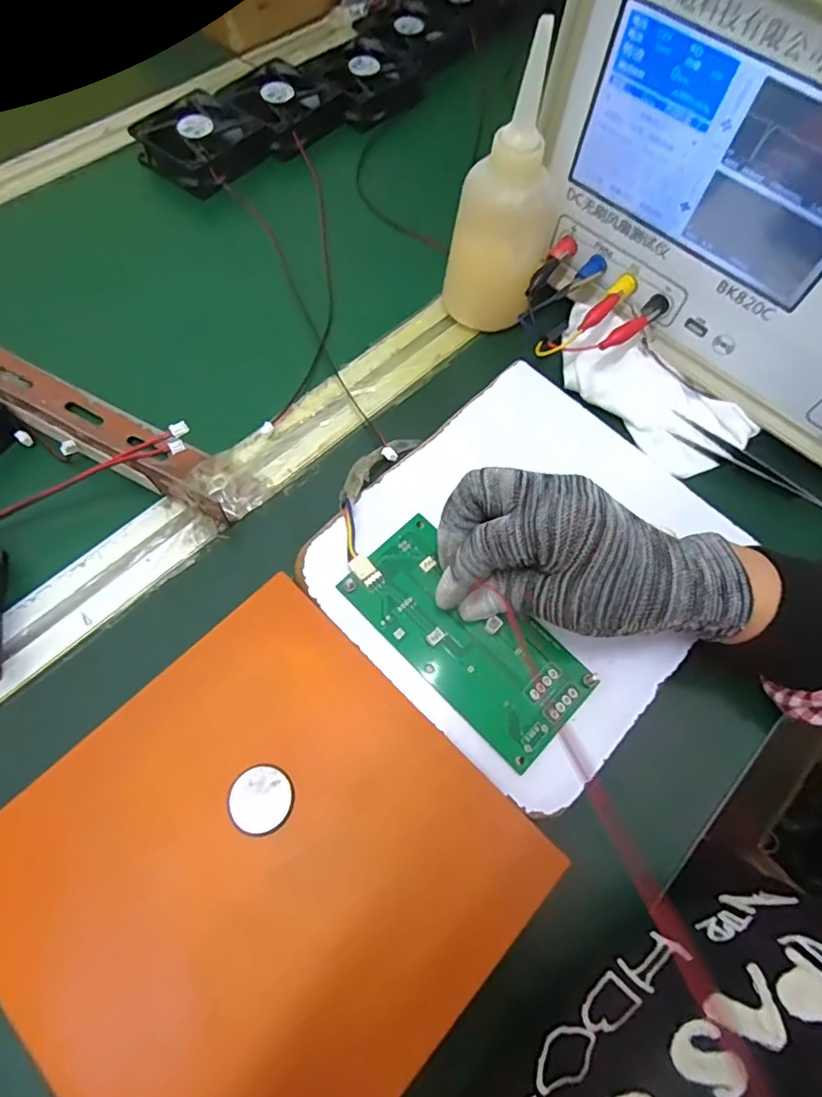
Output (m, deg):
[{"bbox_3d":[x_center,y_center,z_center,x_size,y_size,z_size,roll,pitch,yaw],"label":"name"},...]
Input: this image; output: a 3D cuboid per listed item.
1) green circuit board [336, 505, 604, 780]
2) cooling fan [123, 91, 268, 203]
[{"bbox_3d":[0.029,0.045,0.292,0.134,0.009,0.063,42,69,12],"label":"green circuit board"},{"bbox_3d":[-0.174,-0.339,0.454,0.083,0.023,0.085,31,68,16],"label":"cooling fan"}]

